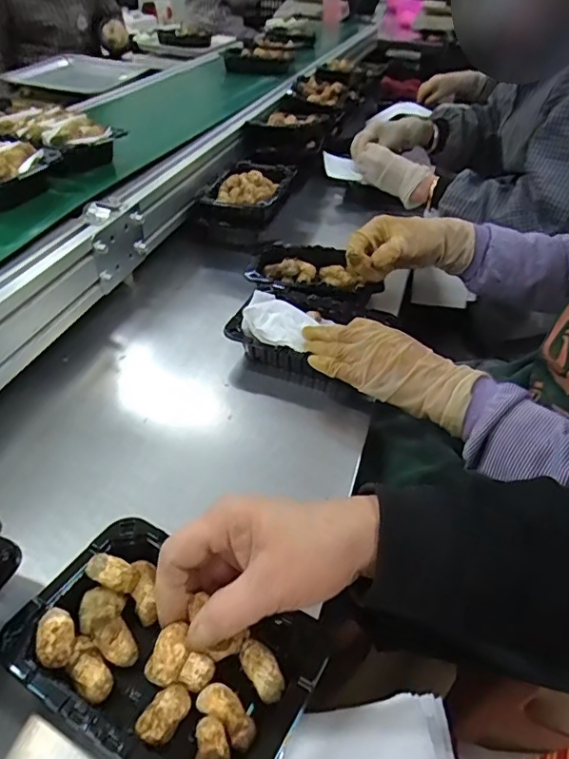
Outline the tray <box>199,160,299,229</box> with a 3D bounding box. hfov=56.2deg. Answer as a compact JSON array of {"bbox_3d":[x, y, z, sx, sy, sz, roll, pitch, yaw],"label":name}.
[{"bbox_3d":[-0.053,-0.309,0.884,0.125,0.056,0.196,8,39,3],"label":"tray"}]

